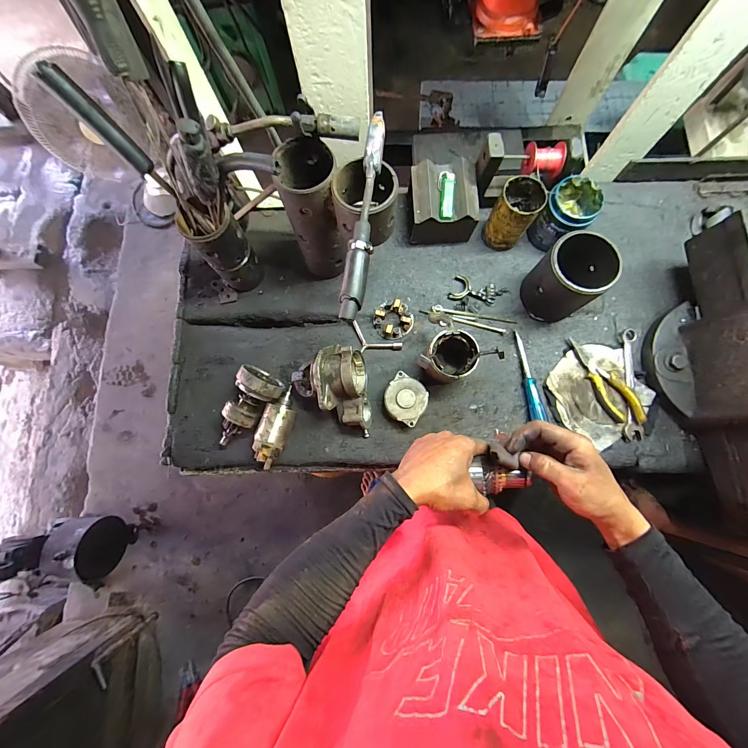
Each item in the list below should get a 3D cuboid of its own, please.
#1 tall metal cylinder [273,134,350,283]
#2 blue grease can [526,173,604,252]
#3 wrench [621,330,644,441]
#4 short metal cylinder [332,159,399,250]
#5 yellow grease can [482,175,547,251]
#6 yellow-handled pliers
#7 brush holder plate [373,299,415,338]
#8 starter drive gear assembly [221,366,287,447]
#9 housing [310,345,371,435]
[{"bbox_3d":[-0.095,-0.262,0.530,0.090,0.212,0.092,-4,78,1],"label":"tall metal cylinder"},{"bbox_3d":[0.357,-0.297,0.601,0.083,0.101,0.091,0,78,1],"label":"blue grease can"},{"bbox_3d":[0.467,0.015,0.577,0.036,0.016,0.204,5,78,2],"label":"wrench"},{"bbox_3d":[-0.014,-0.235,0.446,0.091,0.084,0.089,0,78,1],"label":"short metal cylinder"},{"bbox_3d":[0.259,-0.297,0.594,0.076,0.107,0.080,0,78,1],"label":"yellow grease can"},{"bbox_3d":[0.415,0.009,0.568,0.052,0.029,0.175,-21,79,-3],"label":"yellow-handled pliers"},{"bbox_3d":[0.039,-0.106,0.609,0.071,0.029,0.071,0,78,1],"label":"brush holder plate"},{"bbox_3d":[-0.220,0.059,0.558,0.085,0.071,0.149,17,79,5],"label":"starter drive gear assembly"},{"bbox_3d":[-0.057,0.026,0.559,0.093,0.103,0.158,-6,78,0],"label":"housing"}]

